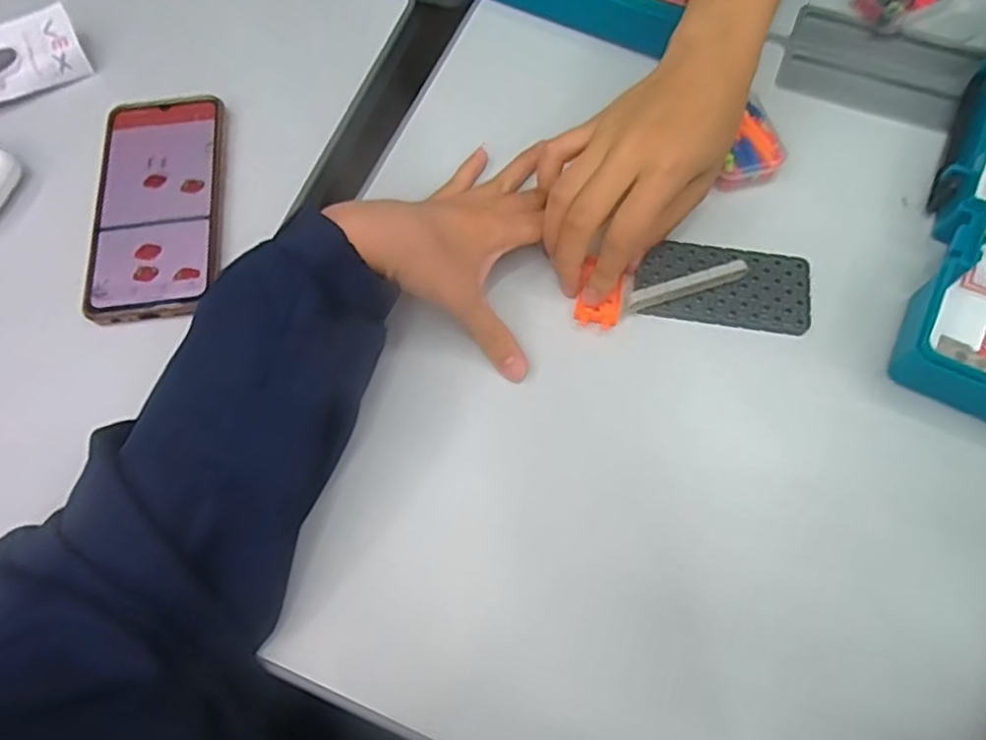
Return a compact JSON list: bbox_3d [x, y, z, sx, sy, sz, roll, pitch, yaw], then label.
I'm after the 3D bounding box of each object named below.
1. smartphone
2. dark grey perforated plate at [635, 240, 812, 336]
[{"bbox_3d":[-0.211,-0.109,0.410,0.073,0.011,0.166,-7,66,-3],"label":"smartphone"},{"bbox_3d":[0.137,-0.052,0.381,0.098,0.010,0.053,9,68,6],"label":"dark grey perforated plate"}]

